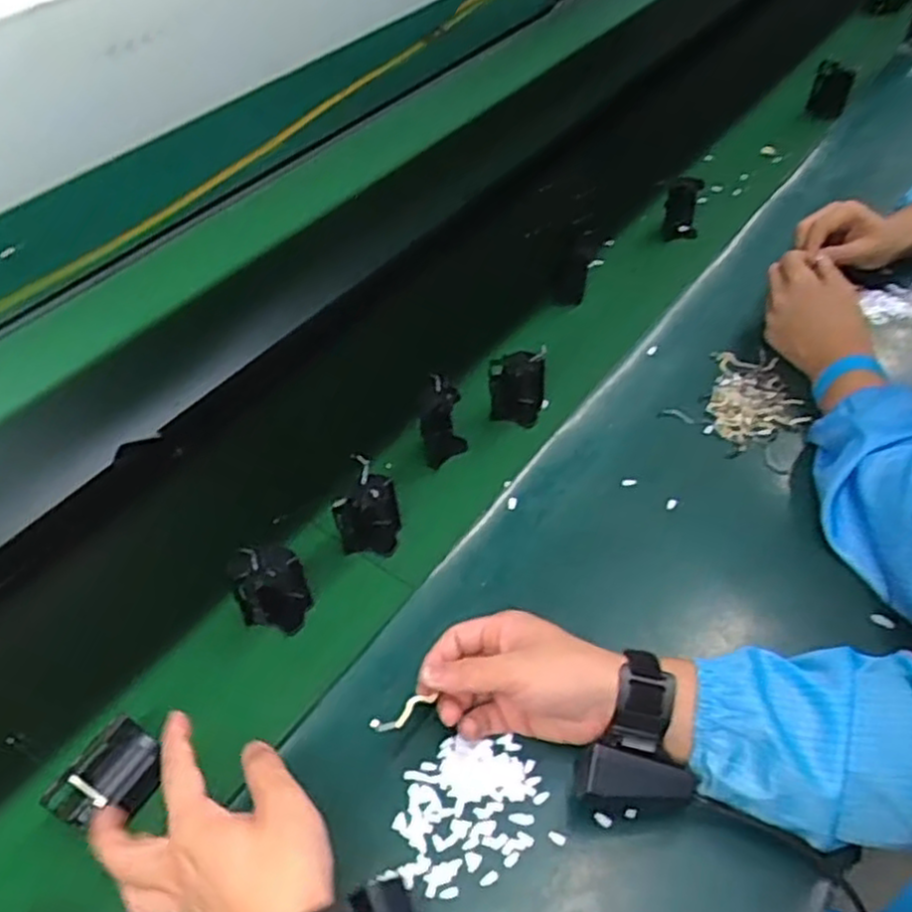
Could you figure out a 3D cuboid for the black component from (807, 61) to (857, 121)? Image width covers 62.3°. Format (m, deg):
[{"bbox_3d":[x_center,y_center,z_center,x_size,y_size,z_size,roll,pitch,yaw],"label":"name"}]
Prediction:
[{"bbox_3d":[0.512,-0.498,1.029,0.059,0.068,0.016,8,28,-18],"label":"black component"}]

